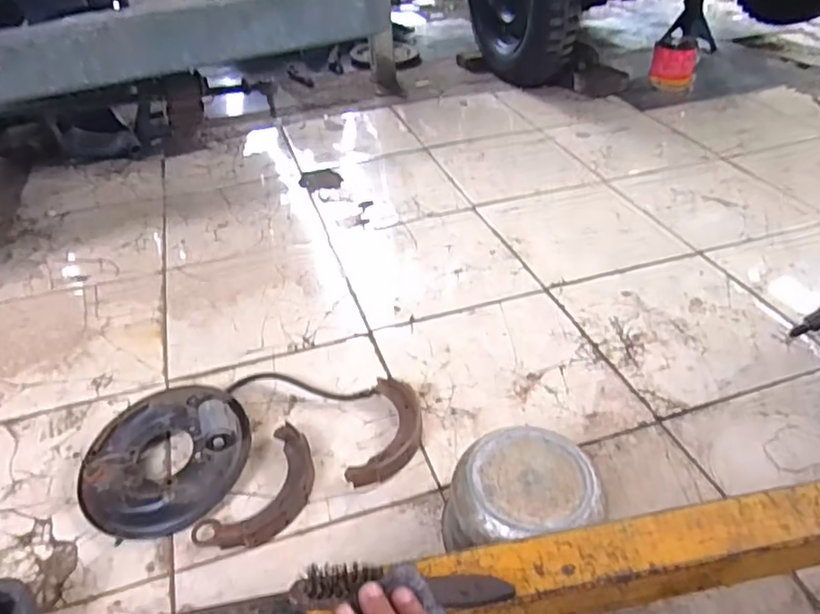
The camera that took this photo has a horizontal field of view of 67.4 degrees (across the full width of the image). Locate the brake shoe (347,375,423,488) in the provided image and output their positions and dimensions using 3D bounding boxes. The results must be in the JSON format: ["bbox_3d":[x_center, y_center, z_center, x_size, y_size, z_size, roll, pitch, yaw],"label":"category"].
[{"bbox_3d":[-0.032,0.208,1.031,0.096,0.033,0.213,6,40,12],"label":"brake shoe"}]

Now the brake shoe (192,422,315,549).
[{"bbox_3d":[-0.221,0.289,0.959,0.121,0.031,0.227,17,43,24],"label":"brake shoe"}]

